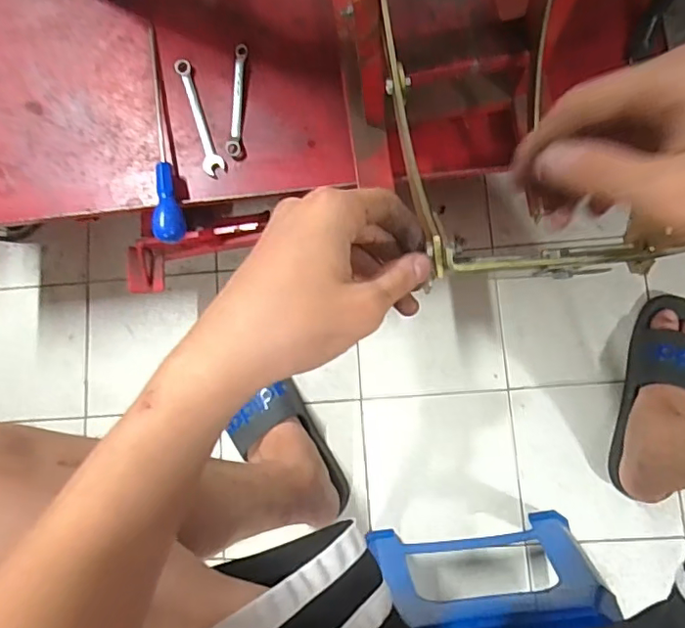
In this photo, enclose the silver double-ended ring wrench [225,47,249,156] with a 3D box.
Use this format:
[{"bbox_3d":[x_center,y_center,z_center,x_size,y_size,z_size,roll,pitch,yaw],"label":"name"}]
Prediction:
[{"bbox_3d":[-0.121,-0.246,0.629,0.016,0.007,0.129,4,81,6],"label":"silver double-ended ring wrench"}]

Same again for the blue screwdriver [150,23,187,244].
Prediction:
[{"bbox_3d":[-0.209,-0.209,0.617,0.029,0.036,0.264,-10,80,4],"label":"blue screwdriver"}]

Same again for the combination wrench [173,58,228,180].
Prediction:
[{"bbox_3d":[-0.167,-0.228,0.633,0.023,0.005,0.148,-20,80,2],"label":"combination wrench"}]

